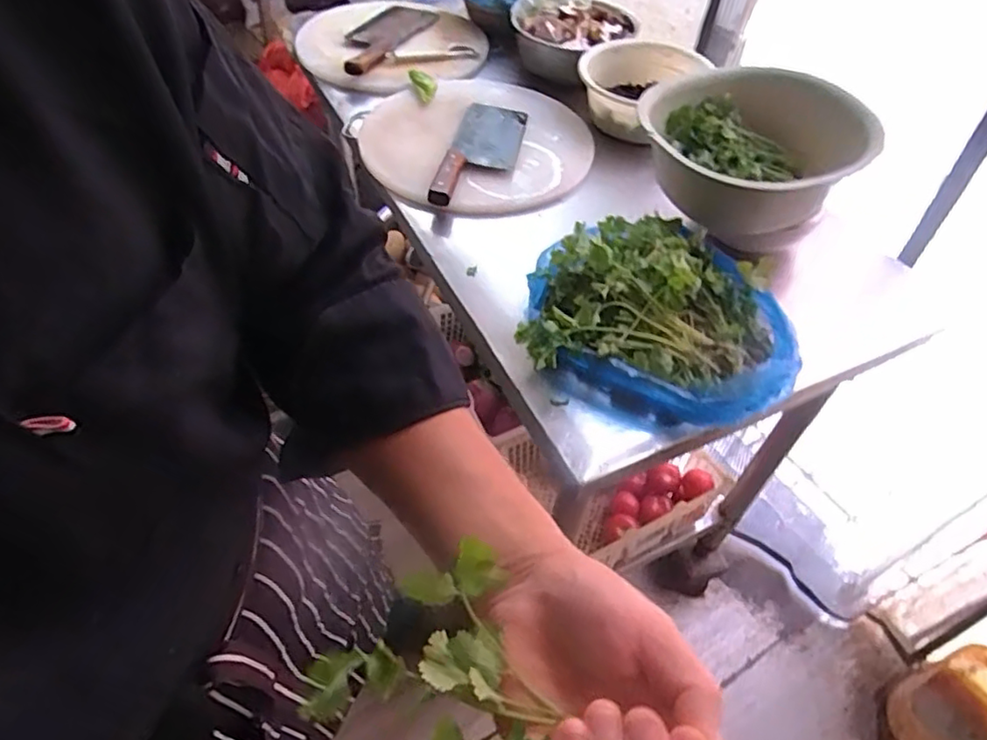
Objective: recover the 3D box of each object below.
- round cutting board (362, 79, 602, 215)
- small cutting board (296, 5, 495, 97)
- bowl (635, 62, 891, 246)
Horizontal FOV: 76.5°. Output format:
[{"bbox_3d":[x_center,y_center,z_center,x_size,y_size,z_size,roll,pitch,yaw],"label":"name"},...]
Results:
[{"bbox_3d":[-0.020,-0.358,0.986,0.351,0.054,0.344,2,51,-2],"label":"round cutting board"},{"bbox_3d":[-0.198,-0.639,1.222,0.362,0.030,0.375,-1,51,-4],"label":"small cutting board"},{"bbox_3d":[0.313,-0.268,0.774,0.259,0.125,0.238,2,51,-2],"label":"bowl"}]

